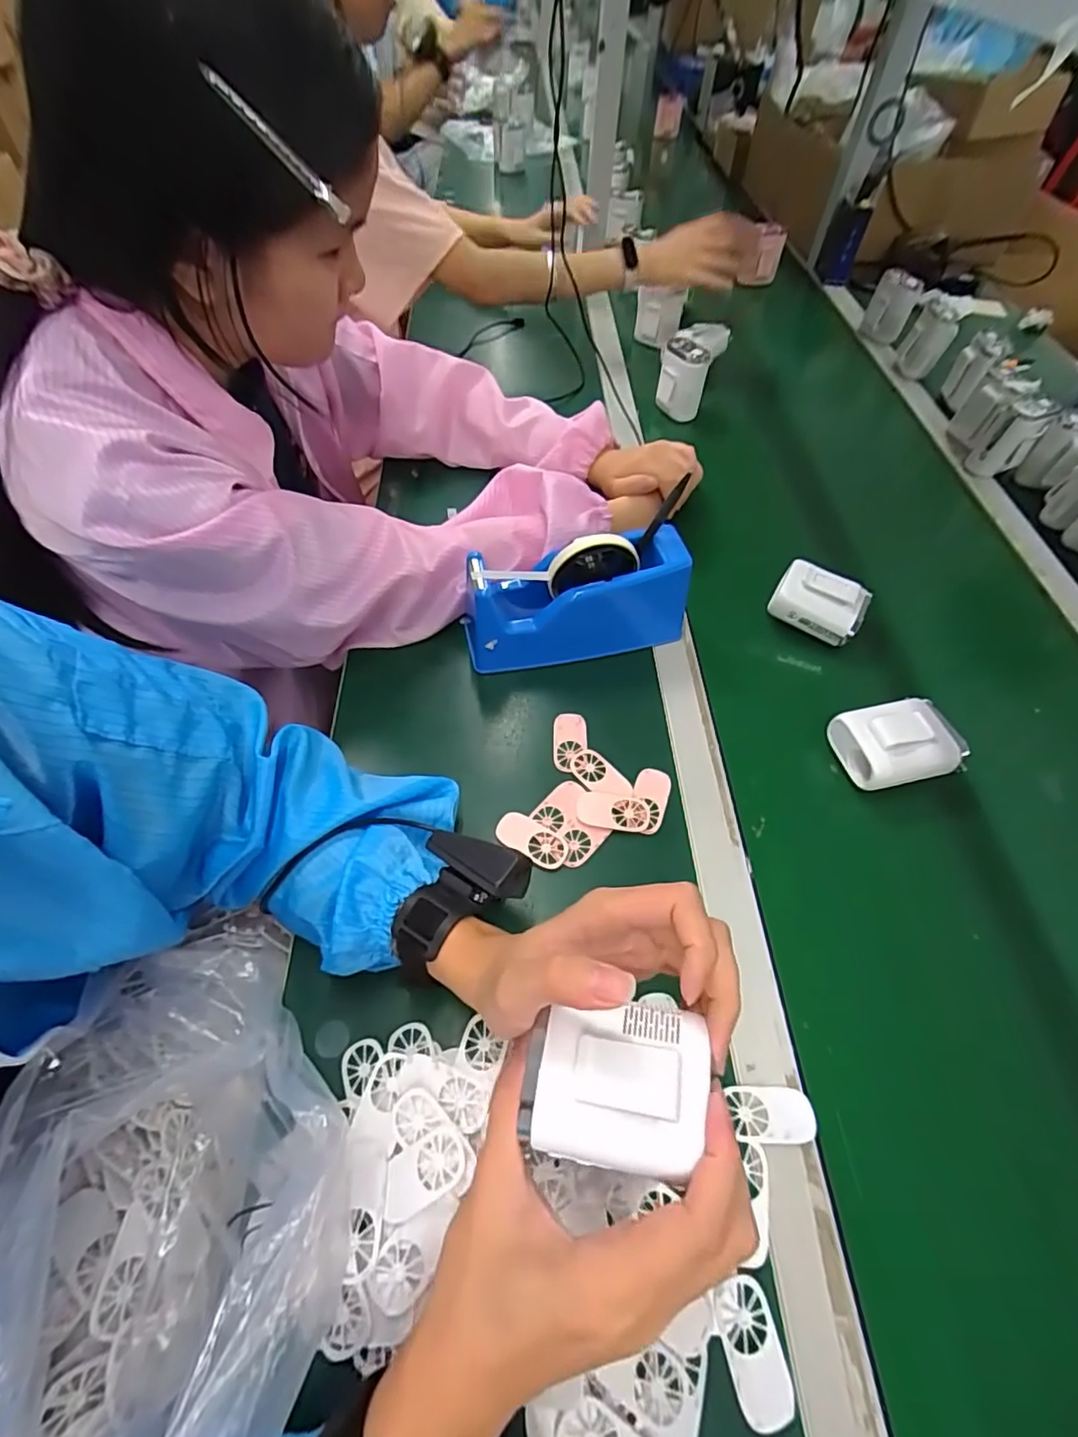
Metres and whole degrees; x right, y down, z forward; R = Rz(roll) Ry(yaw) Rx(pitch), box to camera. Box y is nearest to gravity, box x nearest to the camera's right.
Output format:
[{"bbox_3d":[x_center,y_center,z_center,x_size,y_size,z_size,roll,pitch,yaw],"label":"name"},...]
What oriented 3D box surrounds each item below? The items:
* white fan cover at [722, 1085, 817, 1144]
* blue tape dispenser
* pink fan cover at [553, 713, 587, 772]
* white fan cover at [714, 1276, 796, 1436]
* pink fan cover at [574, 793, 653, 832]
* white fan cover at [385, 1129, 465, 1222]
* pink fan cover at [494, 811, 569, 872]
[{"bbox_3d":[0.143,0.242,0.351,0.050,0.006,0.029,-1,56,0],"label":"white fan cover"},{"bbox_3d":[0.032,-0.108,0.527,0.200,0.113,0.070,-9,57,-6],"label":"blue tape dispenser"},{"bbox_3d":[0.027,0.020,0.497,0.029,0.006,0.055,0,56,1],"label":"pink fan cover"},{"bbox_3d":[0.110,0.324,0.293,0.029,0.007,0.056,-11,56,-6],"label":"white fan cover"},{"bbox_3d":[0.059,0.075,0.456,0.057,0.005,0.030,6,56,5],"label":"pink fan cover"},{"bbox_3d":[-0.065,0.250,0.315,0.048,0.009,0.027,-33,52,2],"label":"white fan cover"},{"bbox_3d":[-0.005,0.094,0.444,0.057,0.006,0.028,23,59,16],"label":"pink fan cover"}]

